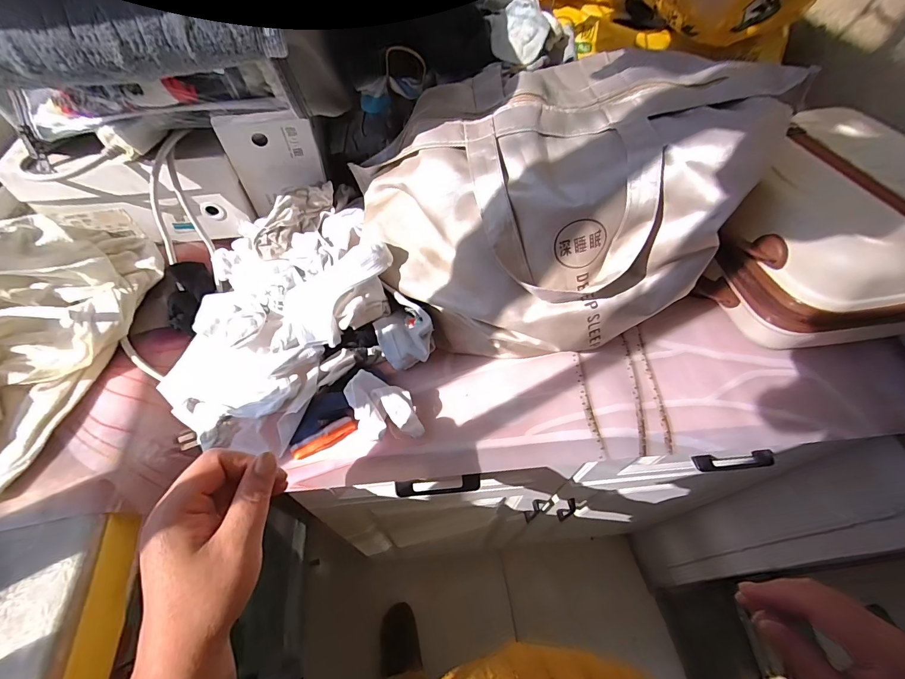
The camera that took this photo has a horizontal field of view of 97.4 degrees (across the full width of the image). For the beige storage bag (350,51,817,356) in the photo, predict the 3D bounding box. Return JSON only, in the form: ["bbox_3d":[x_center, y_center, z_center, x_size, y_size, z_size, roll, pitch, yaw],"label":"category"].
[{"bbox_3d":[0.132,-0.158,0.453,0.437,0.222,0.279,-11,56,-13],"label":"beige storage bag"}]

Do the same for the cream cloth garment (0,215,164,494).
[{"bbox_3d":[-0.455,-0.023,0.409,0.169,0.099,0.324,11,54,2],"label":"cream cloth garment"}]

